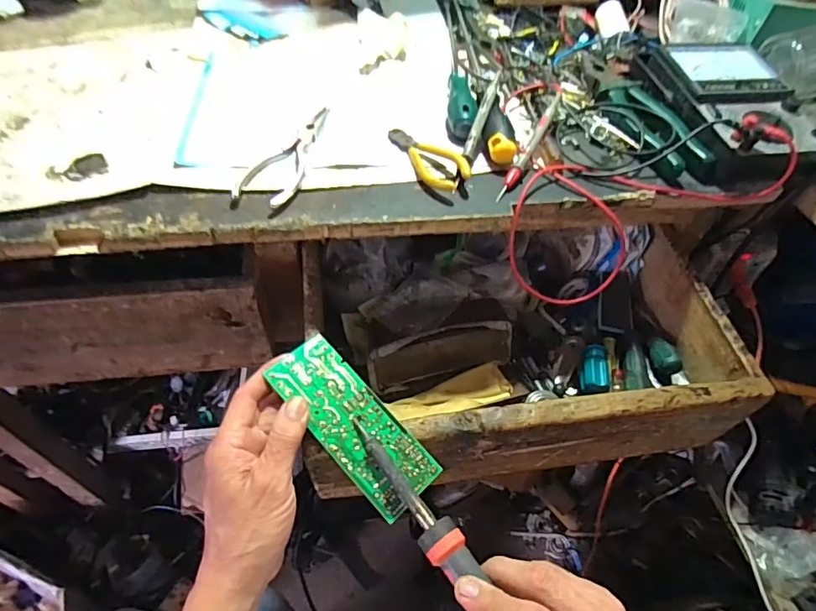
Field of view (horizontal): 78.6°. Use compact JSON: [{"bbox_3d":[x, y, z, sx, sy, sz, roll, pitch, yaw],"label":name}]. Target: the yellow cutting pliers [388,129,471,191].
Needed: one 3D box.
[{"bbox_3d":[0.018,-0.140,0.453,0.039,0.021,0.097,-18,56,-19],"label":"yellow cutting pliers"}]

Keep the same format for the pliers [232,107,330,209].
[{"bbox_3d":[-0.105,-0.139,0.451,0.047,0.009,0.150,14,52,5],"label":"pliers"}]

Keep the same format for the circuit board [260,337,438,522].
[{"bbox_3d":[-0.041,0.086,0.370,0.056,0.005,0.139,-36,76,-29],"label":"circuit board"}]

